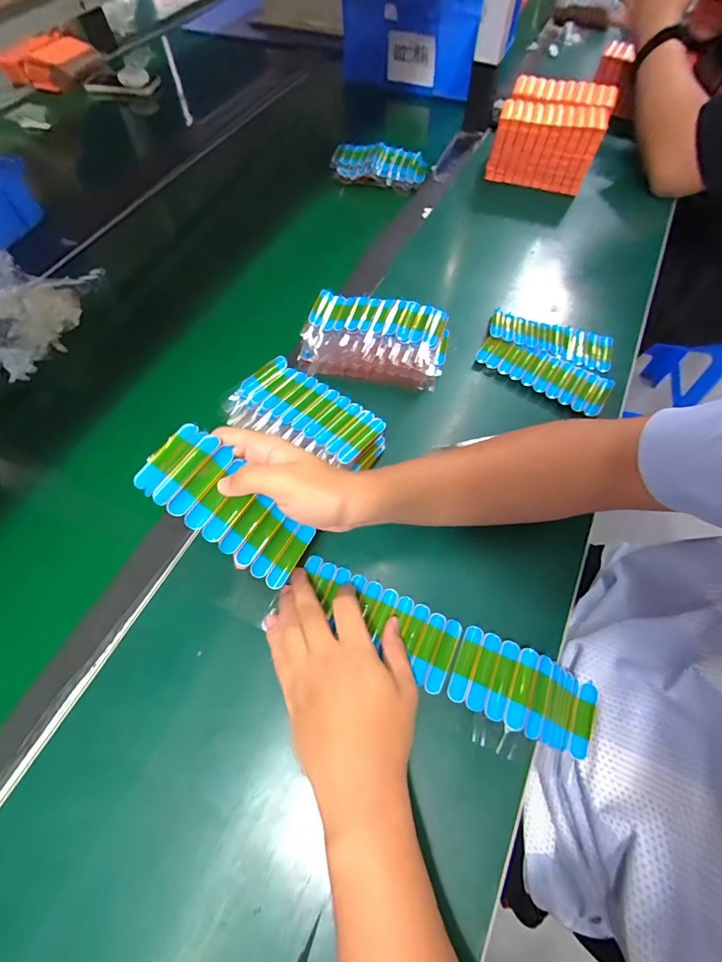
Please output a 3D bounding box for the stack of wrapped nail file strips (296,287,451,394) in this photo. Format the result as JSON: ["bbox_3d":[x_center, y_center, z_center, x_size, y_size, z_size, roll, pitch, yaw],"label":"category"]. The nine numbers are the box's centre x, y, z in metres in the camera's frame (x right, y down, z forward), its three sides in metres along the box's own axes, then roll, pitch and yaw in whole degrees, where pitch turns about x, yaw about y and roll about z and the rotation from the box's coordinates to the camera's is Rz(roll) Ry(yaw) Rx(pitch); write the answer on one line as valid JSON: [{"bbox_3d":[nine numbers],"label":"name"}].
[{"bbox_3d":[0.019,-0.170,0.467,0.168,0.056,0.095,11,64,5],"label":"stack of wrapped nail file strips"}]

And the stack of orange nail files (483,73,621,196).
[{"bbox_3d":[0.310,-0.574,0.656,0.160,0.099,0.138,16,65,7],"label":"stack of orange nail files"}]

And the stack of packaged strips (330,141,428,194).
[{"bbox_3d":[0.032,-0.540,0.666,0.155,0.027,0.082,17,65,9],"label":"stack of packaged strips"}]

